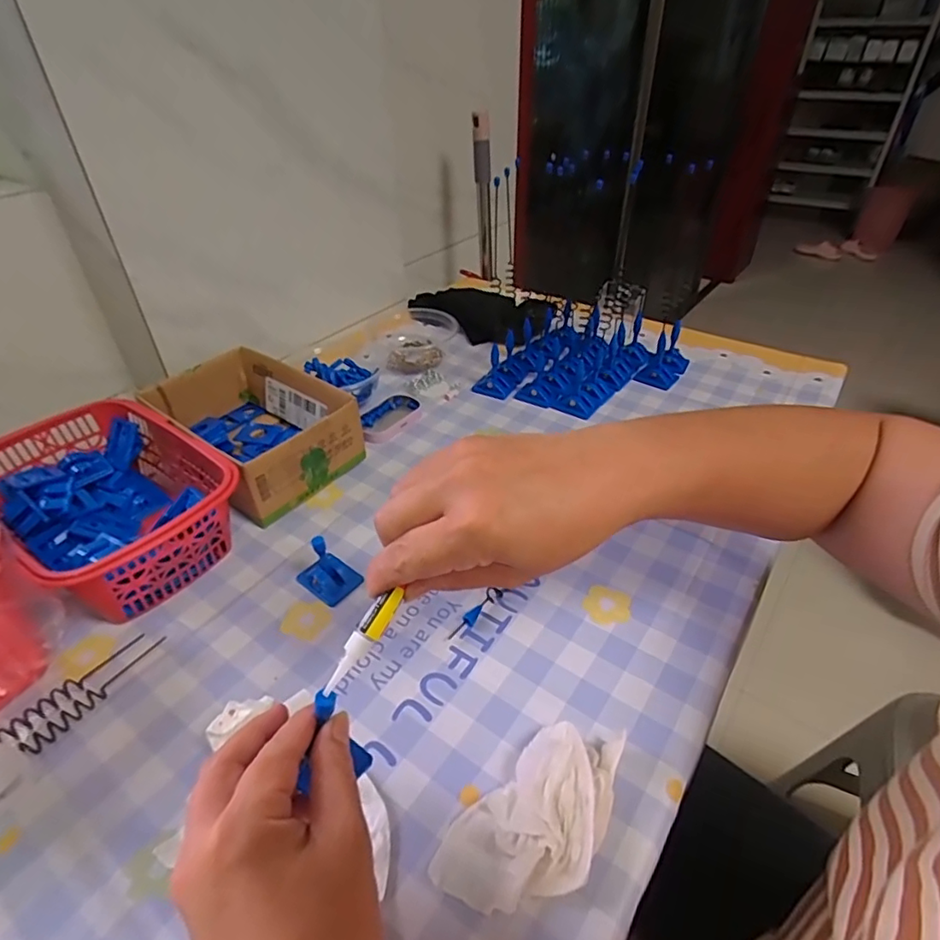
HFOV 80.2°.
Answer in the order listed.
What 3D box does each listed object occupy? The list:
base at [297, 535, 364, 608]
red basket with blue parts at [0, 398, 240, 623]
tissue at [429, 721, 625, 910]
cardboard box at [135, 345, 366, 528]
[{"bbox_3d":[-0.110,0.073,0.429,0.035,0.043,0.043,-31,49,-31],"label":"base"},{"bbox_3d":[-0.293,0.025,0.457,0.205,0.074,0.141,26,47,28],"label":"red basket with blue parts"},{"bbox_3d":[0.035,0.184,0.302,0.069,0.020,0.103,21,44,24],"label":"tissue"},{"bbox_3d":[-0.209,-0.040,0.538,0.180,0.070,0.124,27,47,29],"label":"cardboard box"}]

